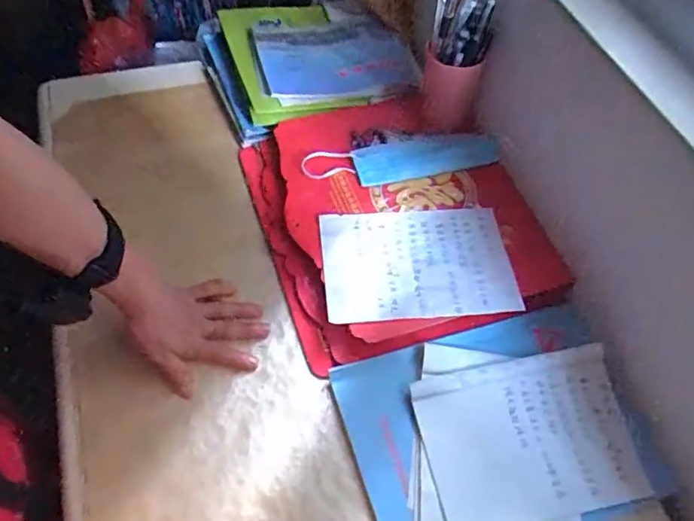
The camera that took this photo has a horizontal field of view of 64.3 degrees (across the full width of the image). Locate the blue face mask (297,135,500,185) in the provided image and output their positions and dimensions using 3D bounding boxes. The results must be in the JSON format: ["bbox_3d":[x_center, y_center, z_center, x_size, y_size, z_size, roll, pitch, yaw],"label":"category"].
[{"bbox_3d":[0.065,-0.125,0.681,0.230,0.012,0.061,-11,67,-2],"label":"blue face mask"}]

